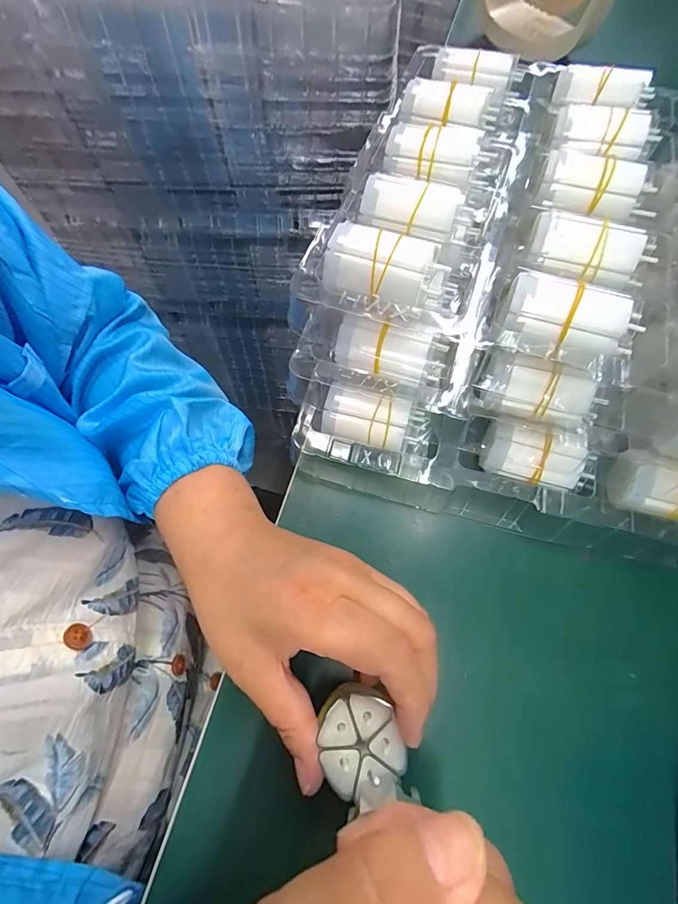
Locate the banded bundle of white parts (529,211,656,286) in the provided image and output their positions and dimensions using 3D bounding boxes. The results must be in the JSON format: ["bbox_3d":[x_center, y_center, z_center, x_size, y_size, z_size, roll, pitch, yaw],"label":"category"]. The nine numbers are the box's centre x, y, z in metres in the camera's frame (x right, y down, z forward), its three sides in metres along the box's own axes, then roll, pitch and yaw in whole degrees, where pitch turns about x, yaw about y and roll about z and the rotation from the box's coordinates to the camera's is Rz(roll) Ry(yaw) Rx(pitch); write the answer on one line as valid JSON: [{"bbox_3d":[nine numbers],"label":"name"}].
[{"bbox_3d":[0.137,-0.111,0.227,0.064,0.023,0.023,16,67,6],"label":"banded bundle of white parts"}]

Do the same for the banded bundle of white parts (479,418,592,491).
[{"bbox_3d":[0.120,0.004,0.261,0.065,0.035,0.028,15,67,6],"label":"banded bundle of white parts"}]

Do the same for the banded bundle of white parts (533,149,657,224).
[{"bbox_3d":[0.155,-0.160,0.251,0.065,0.023,0.025,13,67,5],"label":"banded bundle of white parts"}]

